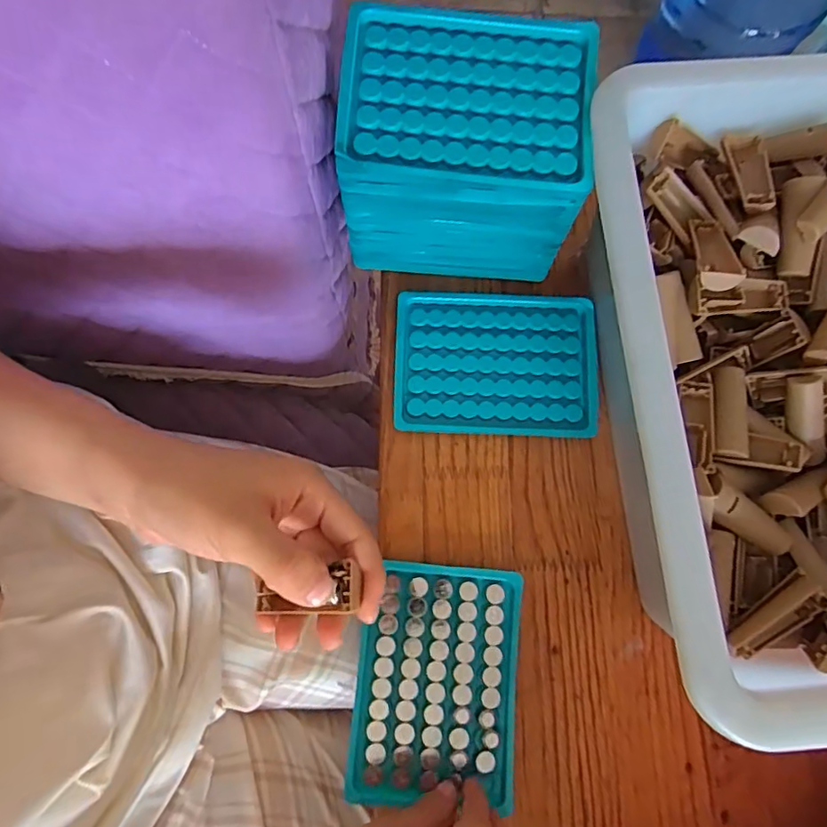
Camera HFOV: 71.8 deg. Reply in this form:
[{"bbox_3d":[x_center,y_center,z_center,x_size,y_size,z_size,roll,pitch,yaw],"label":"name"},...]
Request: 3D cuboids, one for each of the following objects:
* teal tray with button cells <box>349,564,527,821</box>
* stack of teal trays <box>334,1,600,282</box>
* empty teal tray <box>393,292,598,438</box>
[{"bbox_3d":[0.014,0.156,0.336,0.094,0.007,0.129,5,78,0],"label":"teal tray with button cells"},{"bbox_3d":[0.027,-0.151,0.346,0.130,0.115,0.094,4,78,-1],"label":"stack of teal trays"},{"bbox_3d":[0.054,-0.033,0.381,0.130,0.010,0.096,2,78,-1],"label":"empty teal tray"}]

